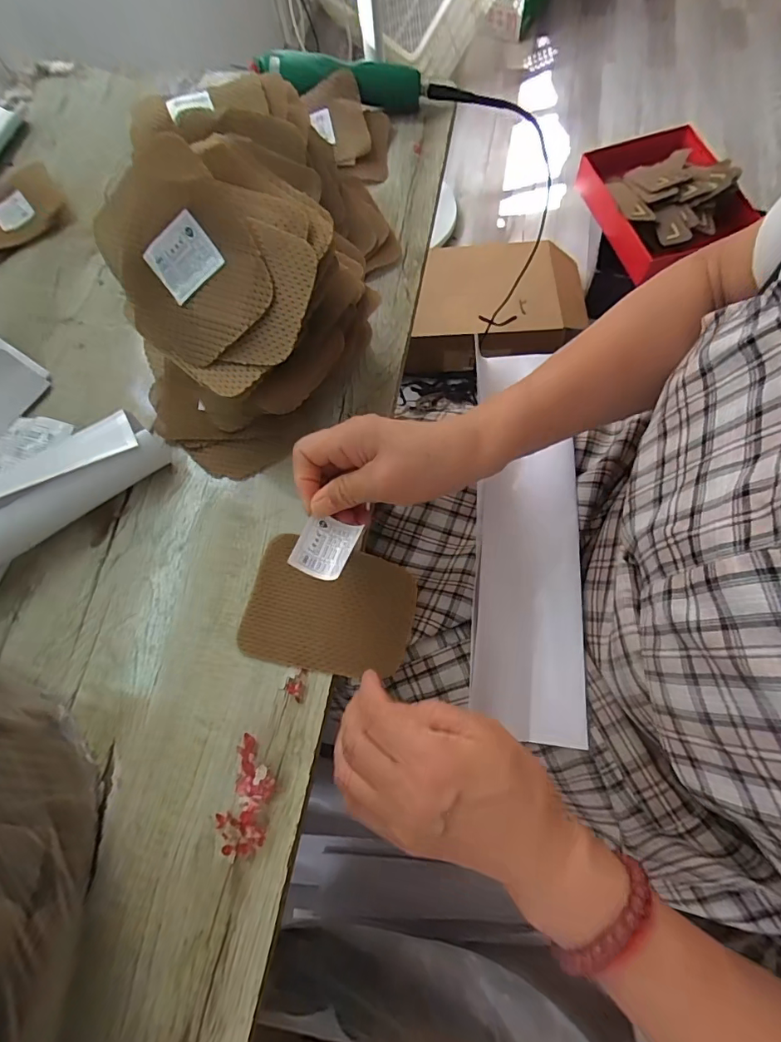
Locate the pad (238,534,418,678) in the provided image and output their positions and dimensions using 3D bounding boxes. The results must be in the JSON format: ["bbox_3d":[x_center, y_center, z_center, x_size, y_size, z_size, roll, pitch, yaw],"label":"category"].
[{"bbox_3d":[-0.047,0.067,0.363,0.125,0.017,0.093,13,78,4],"label":"pad"}]

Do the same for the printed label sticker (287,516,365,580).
[{"bbox_3d":[-0.042,0.016,0.307,0.034,0.005,0.043,23,56,1],"label":"printed label sticker"}]

